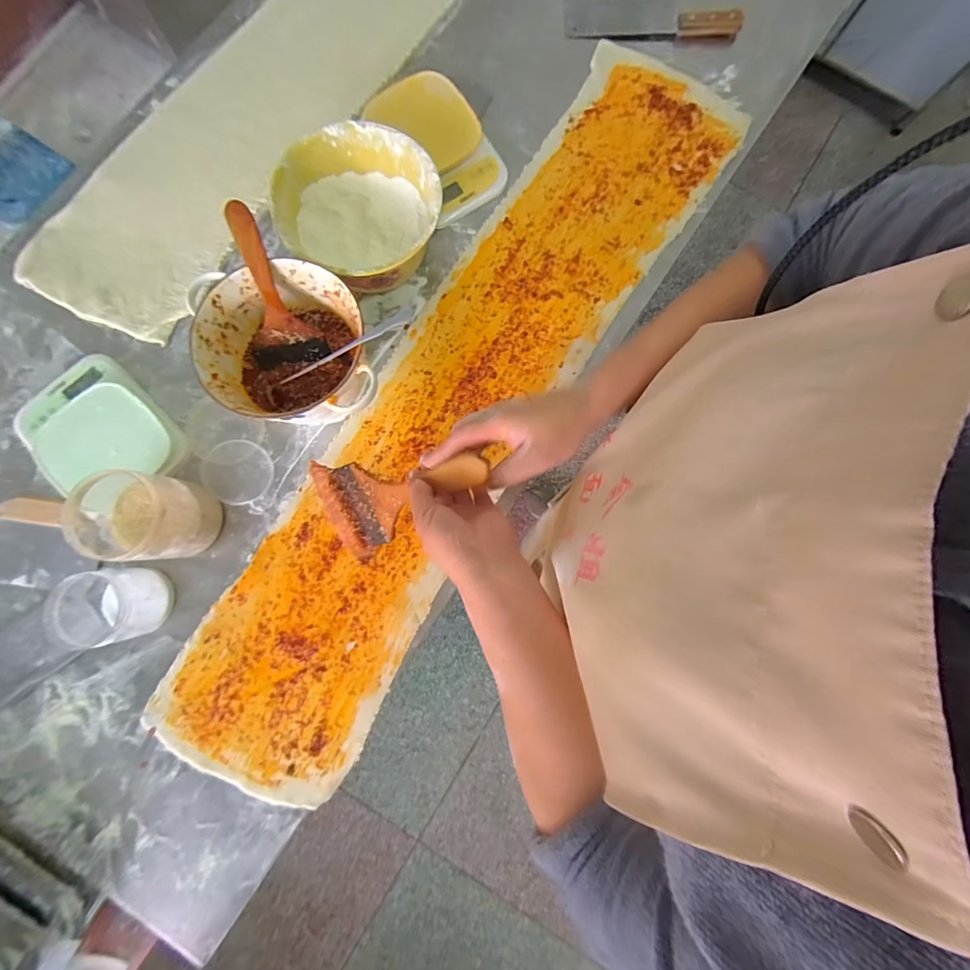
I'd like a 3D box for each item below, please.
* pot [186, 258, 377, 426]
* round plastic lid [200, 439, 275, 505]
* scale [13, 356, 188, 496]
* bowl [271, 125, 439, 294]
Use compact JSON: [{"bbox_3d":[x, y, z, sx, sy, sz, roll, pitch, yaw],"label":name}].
[{"bbox_3d":[-0.241,-0.163,0.534,0.189,0.085,0.190,0,83,-2],"label":"pot"},{"bbox_3d":[-0.323,-0.017,0.554,0.087,0.010,0.082,0,92,-7],"label":"round plastic lid"},{"bbox_3d":[-0.489,-0.068,0.533,0.137,0.029,0.180,-43,86,-6],"label":"scale"},{"bbox_3d":[-0.158,-0.343,0.560,0.197,0.088,0.192,0,83,-2],"label":"bowl"}]

